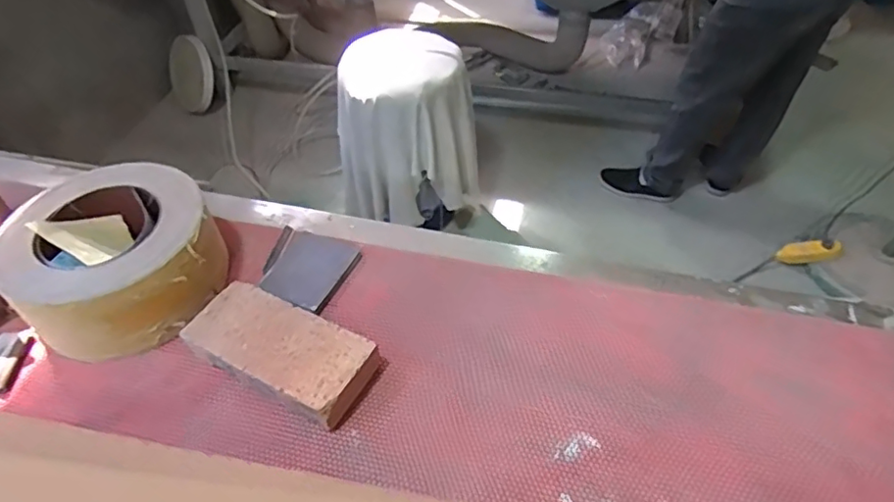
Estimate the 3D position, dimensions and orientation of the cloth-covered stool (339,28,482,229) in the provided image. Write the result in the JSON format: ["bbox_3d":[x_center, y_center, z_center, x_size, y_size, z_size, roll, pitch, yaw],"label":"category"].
[{"bbox_3d":[-0.131,-0.309,1.760,0.373,0.560,0.328,30,56,26],"label":"cloth-covered stool"}]

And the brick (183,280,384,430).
[{"bbox_3d":[-0.203,0.123,0.708,0.226,0.051,0.106,22,50,21],"label":"brick"}]

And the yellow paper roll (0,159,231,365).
[{"bbox_3d":[-0.432,0.009,0.765,0.240,0.120,0.236,-1,46,1],"label":"yellow paper roll"}]

